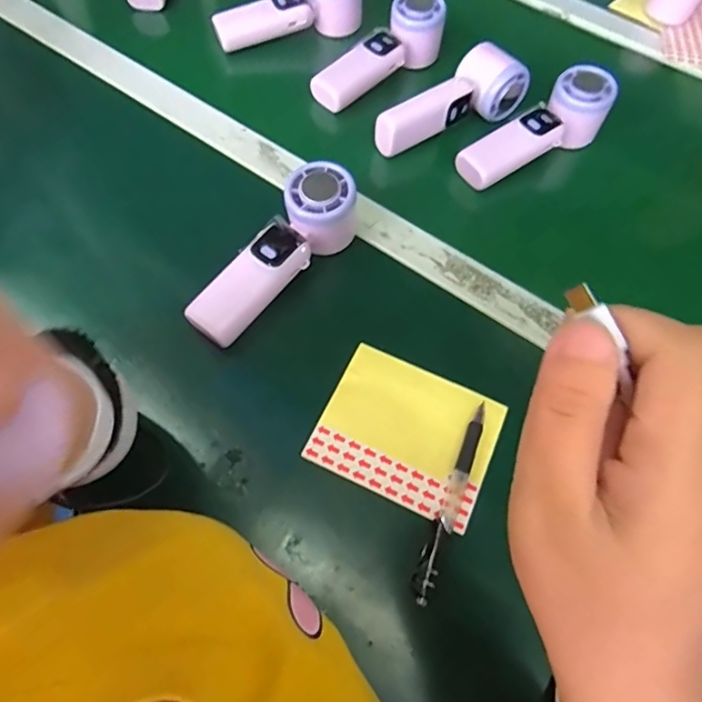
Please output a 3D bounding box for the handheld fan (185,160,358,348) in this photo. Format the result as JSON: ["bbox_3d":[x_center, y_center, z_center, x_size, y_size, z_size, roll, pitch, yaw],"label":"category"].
[{"bbox_3d":[-0.055,-0.073,0.409,0.059,0.052,0.168,38,80,16],"label":"handheld fan"}]

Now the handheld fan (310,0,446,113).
[{"bbox_3d":[0.032,-0.312,0.544,0.172,0.053,0.055,-41,70,-8],"label":"handheld fan"}]

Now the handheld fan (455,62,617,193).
[{"bbox_3d":[0.180,-0.211,0.500,0.166,0.045,0.053,-33,68,-4],"label":"handheld fan"}]

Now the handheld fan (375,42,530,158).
[{"bbox_3d":[0.095,-0.250,0.504,0.172,0.054,0.047,-26,68,-19],"label":"handheld fan"}]

